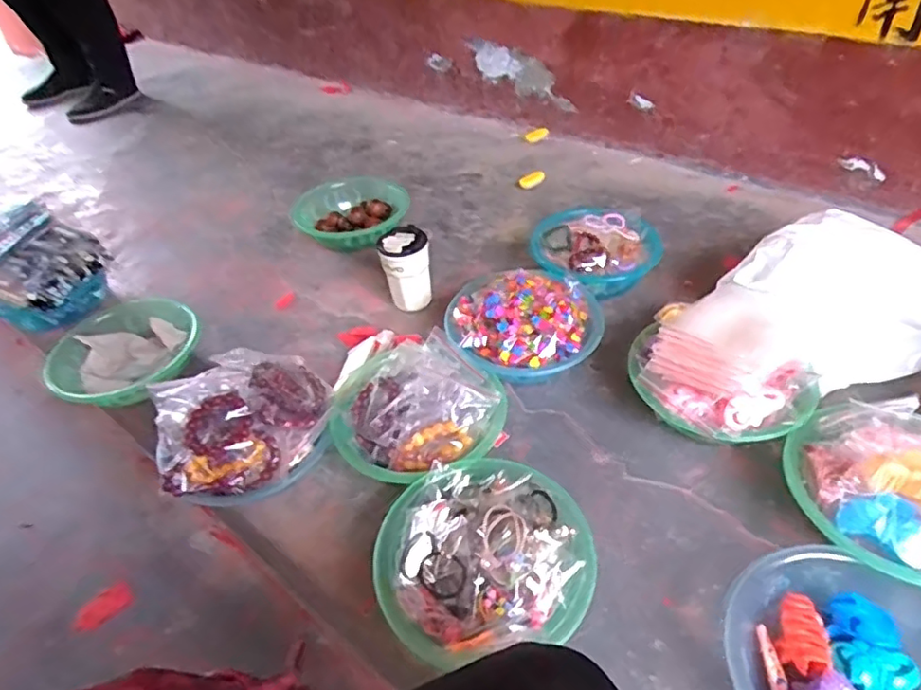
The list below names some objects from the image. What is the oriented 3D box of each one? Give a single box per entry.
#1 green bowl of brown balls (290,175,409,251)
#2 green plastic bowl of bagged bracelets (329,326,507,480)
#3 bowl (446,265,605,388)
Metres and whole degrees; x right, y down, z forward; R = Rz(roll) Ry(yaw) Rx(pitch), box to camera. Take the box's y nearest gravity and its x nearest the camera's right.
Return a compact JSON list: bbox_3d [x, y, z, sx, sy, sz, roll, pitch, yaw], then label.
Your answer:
[{"bbox_3d":[-0.229,-0.275,1.256,0.204,0.096,0.210,-3,43,3],"label":"green bowl of brown balls"},{"bbox_3d":[-0.060,0.097,0.836,0.217,0.085,0.214,-3,43,3],"label":"green plastic bowl of bagged bracelets"},{"bbox_3d":[0.099,-0.027,0.928,0.232,0.109,0.195,-10,43,-4],"label":"bowl"}]

